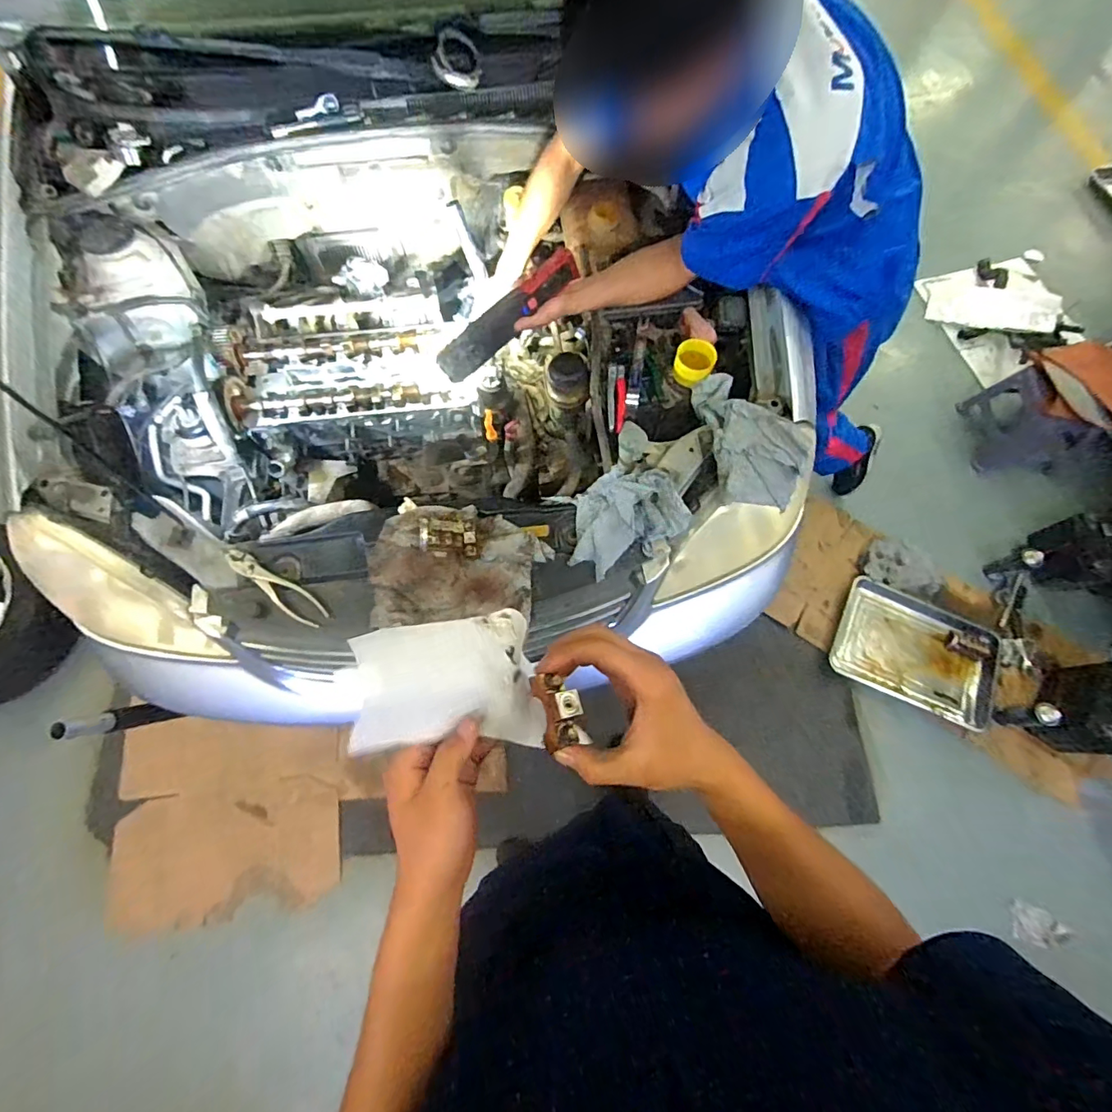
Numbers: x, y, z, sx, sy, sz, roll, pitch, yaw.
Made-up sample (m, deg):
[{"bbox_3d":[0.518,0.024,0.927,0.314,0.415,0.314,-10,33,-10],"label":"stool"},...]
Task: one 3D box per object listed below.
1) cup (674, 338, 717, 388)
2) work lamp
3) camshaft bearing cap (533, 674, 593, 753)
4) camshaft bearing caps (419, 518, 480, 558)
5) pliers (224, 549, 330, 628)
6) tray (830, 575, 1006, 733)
[{"bbox_3d":[0.256,-0.359,0.926,0.072,0.045,0.074,0,70,0],"label":"cup"},{"bbox_3d":[-0.082,-0.412,0.863,0.289,0.050,0.044,-43,75,-1],"label":"work lamp"},{"bbox_3d":[0.003,0.113,0.368,0.031,0.020,0.053,-14,71,-5],"label":"camshaft bearing cap"},{"bbox_3d":[-0.178,-0.032,0.846,0.094,0.047,0.064,-2,70,-1],"label":"camshaft bearing caps"},{"bbox_3d":[-0.475,0.053,0.852,0.188,0.015,0.048,41,74,-10],"label":"pliers"},{"bbox_3d":[1.143,0.306,1.595,0.457,0.069,0.339,24,76,17],"label":"tray"}]

